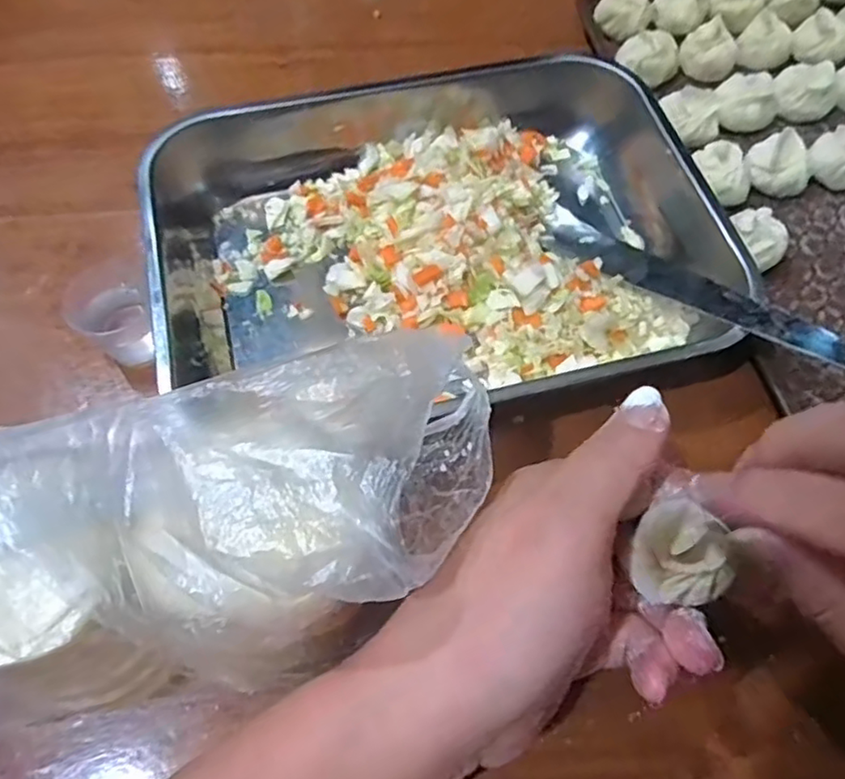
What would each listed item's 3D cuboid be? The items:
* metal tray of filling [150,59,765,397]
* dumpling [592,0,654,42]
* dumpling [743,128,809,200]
[{"bbox_3d":[0.003,-0.085,0.308,0.253,0.040,0.210,-13,63,-6],"label":"metal tray of filling"},{"bbox_3d":[0.122,-0.232,0.388,0.033,0.020,0.028,12,63,7],"label":"dumpling"},{"bbox_3d":[0.186,-0.118,0.333,0.032,0.019,0.027,35,69,18],"label":"dumpling"}]

